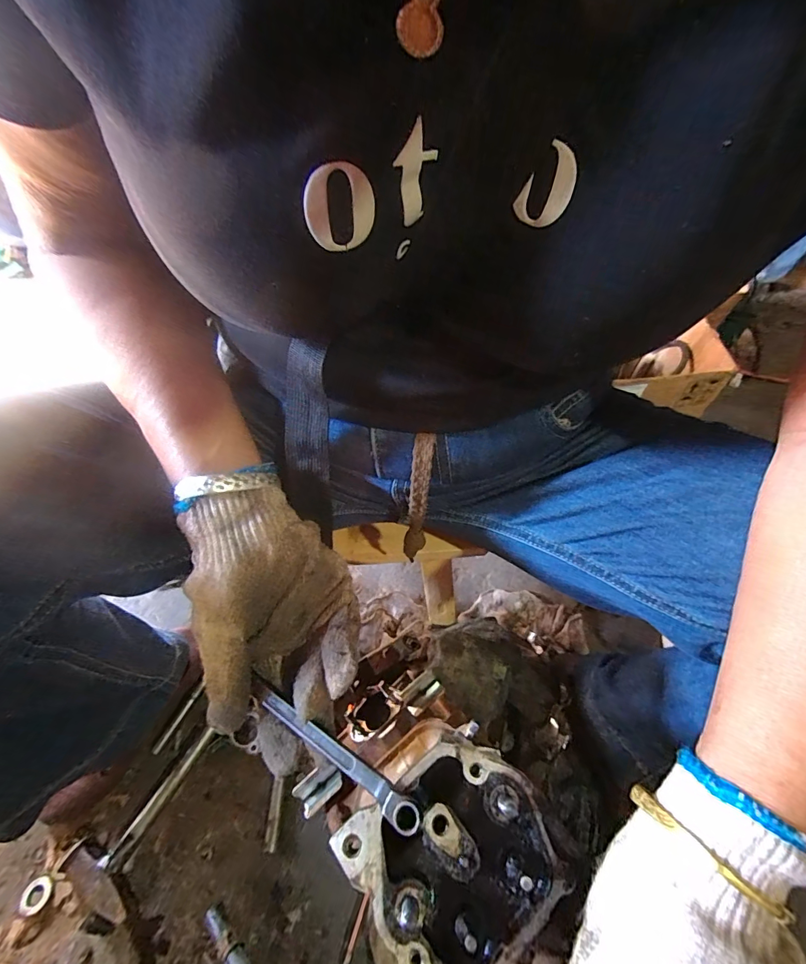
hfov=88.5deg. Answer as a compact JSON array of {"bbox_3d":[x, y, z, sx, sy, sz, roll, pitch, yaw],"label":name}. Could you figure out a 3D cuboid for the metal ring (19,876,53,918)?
[{"bbox_3d":[-0.391,0.439,0.440,0.029,0.007,0.030,0,54,-1],"label":"metal ring"}]

